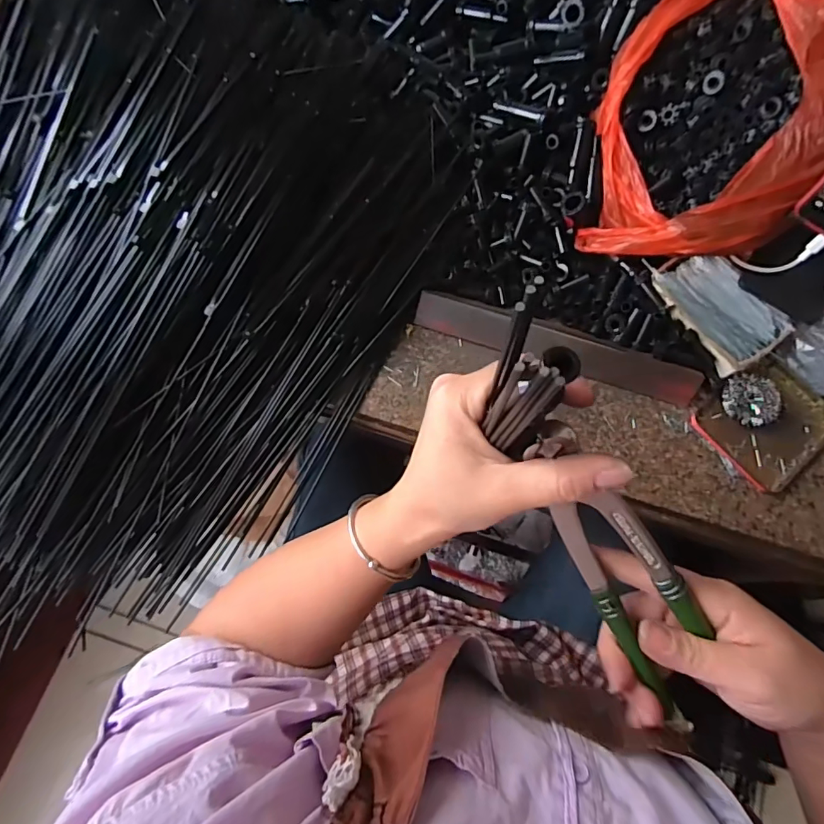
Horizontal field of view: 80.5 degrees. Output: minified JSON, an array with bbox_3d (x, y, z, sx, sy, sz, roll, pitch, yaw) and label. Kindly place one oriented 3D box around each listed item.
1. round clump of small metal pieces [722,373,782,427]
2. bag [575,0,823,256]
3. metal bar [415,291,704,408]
[{"bbox_3d":[0.333,-0.012,0.479,0.045,0.021,0.051,-16,70,-6],"label":"round clump of small metal pieces"},{"bbox_3d":[0.288,-0.280,0.455,0.203,0.181,0.246,22,70,8],"label":"bag"},{"bbox_3d":[0.144,-0.068,0.490,0.285,0.034,0.039,16,70,6],"label":"metal bar"}]

